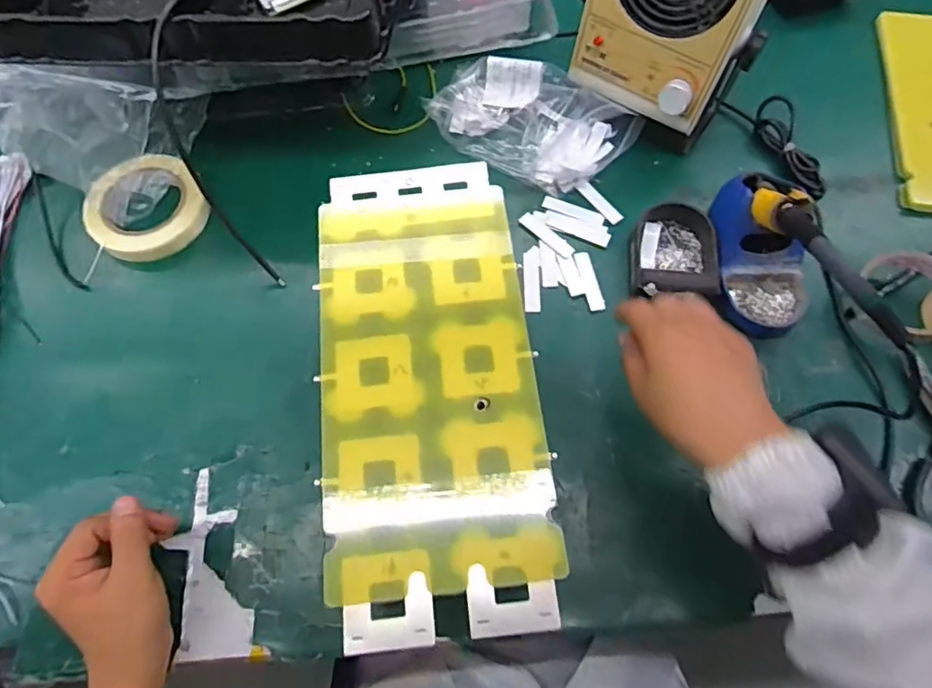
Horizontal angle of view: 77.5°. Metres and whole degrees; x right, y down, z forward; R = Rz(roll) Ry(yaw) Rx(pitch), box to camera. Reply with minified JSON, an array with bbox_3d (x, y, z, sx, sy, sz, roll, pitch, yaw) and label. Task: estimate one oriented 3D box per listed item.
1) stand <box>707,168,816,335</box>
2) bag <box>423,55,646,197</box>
[{"bbox_3d":[0.277,-0.093,0.530,0.084,0.078,0.153,5,68,4],"label":"stand"},{"bbox_3d":[0.067,-0.243,0.618,0.209,0.050,0.124,34,73,14],"label":"bag"}]

